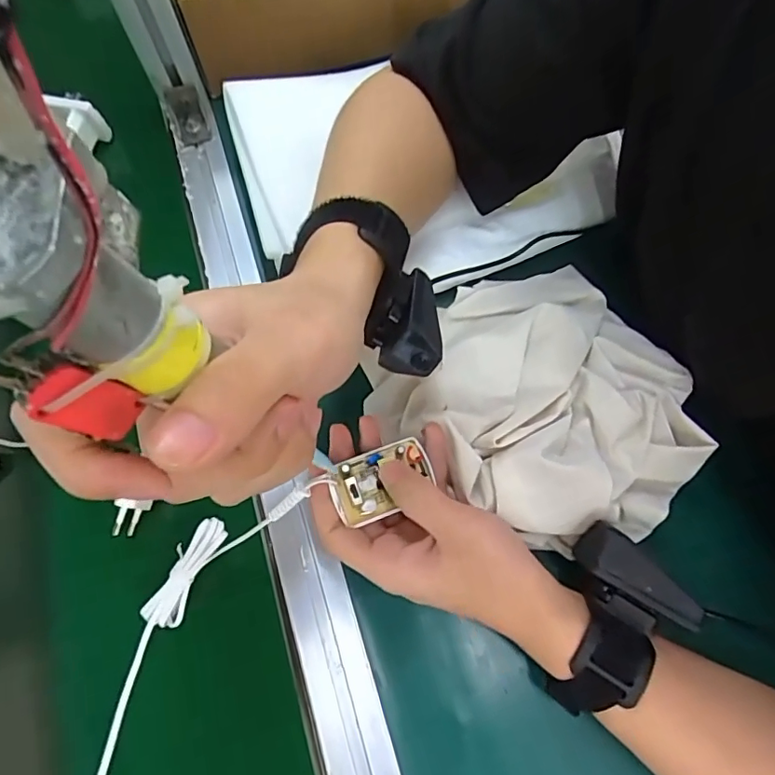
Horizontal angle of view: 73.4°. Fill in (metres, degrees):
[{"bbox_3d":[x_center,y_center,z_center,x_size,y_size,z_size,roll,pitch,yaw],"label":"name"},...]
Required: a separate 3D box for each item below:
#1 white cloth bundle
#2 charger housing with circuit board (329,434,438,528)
[{"bbox_3d":[0.106,0.006,0.343,0.178,0.044,0.192,-1,69,2],"label":"white cloth bundle"},{"bbox_3d":[-0.004,0.053,0.303,0.055,0.014,0.036,-20,70,-5],"label":"charger housing with circuit board"}]

